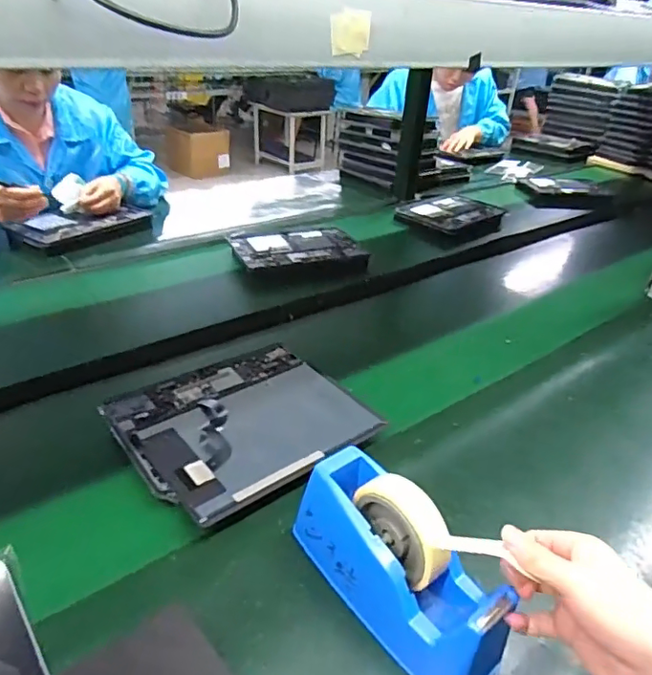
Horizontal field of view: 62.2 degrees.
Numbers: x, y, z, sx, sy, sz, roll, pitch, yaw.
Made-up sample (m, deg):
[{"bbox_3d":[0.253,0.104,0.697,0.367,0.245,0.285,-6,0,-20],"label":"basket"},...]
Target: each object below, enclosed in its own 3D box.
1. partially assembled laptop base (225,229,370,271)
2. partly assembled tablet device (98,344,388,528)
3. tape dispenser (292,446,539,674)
[{"bbox_3d":[-0.058,-0.176,1.080,0.245,0.029,0.156,-6,34,-16],"label":"partially assembled laptop base"},{"bbox_3d":[-0.098,0.090,0.629,0.251,0.017,0.228,-24,39,-35],"label":"partly assembled tablet device"},{"bbox_3d":[0.060,0.189,0.454,0.074,0.108,0.188,-25,43,-38],"label":"tape dispenser"}]

